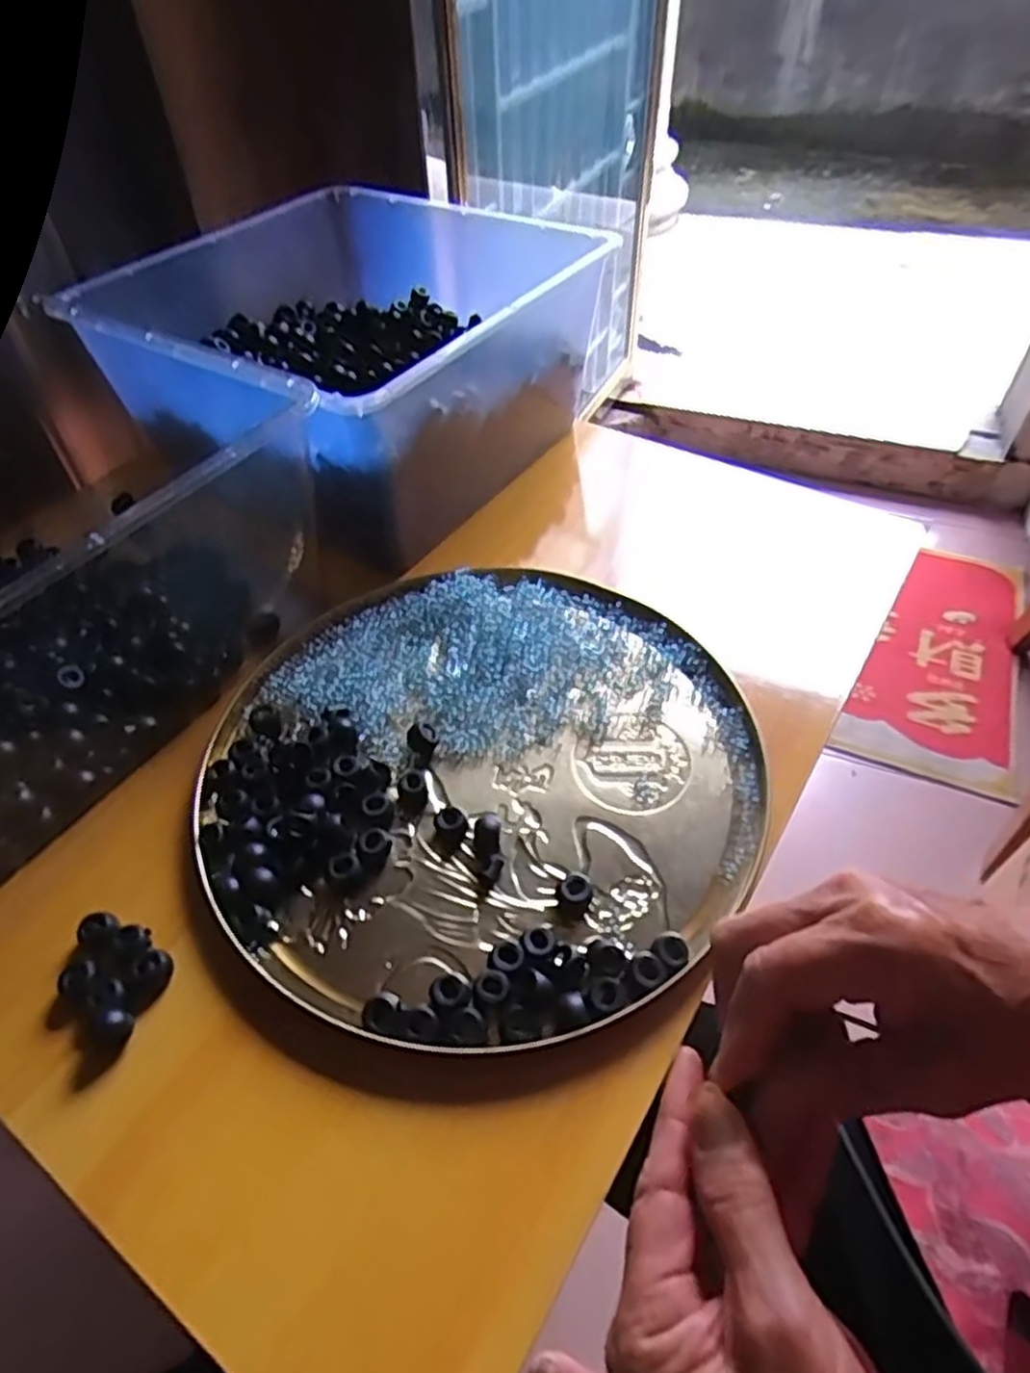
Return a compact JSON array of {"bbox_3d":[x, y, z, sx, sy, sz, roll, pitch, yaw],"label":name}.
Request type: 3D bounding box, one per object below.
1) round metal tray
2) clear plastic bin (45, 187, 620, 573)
[{"bbox_3d":[-0.021,0.039,0.405,0.285,0.019,0.283,-1,49,1],"label":"round metal tray"},{"bbox_3d":[-0.117,-0.267,0.580,0.298,0.128,0.324,27,55,23],"label":"clear plastic bin"}]

